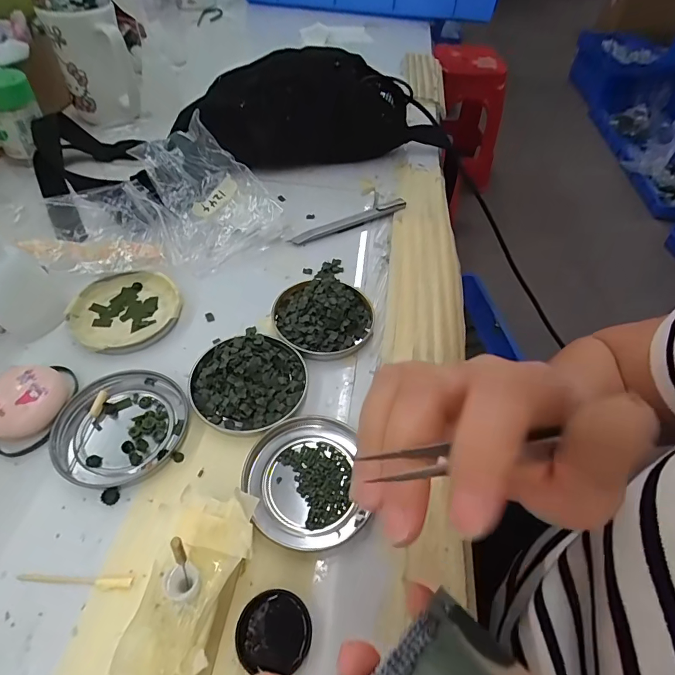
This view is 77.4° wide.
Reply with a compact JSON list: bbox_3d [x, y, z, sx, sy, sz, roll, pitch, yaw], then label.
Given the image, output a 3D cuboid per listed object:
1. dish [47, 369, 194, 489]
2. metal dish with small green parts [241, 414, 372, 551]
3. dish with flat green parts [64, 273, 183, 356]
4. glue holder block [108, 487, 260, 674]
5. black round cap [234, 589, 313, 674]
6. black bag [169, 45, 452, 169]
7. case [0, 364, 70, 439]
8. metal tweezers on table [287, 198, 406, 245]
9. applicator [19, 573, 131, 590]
[{"bbox_3d":[-0.138,0.056,0.270,0.076,0.008,0.078,2,51,-2],"label":"dish"},{"bbox_3d":[-0.021,0.085,0.253,0.067,0.008,0.075,-6,52,-9],"label":"metal dish with small green parts"},{"bbox_3d":[-0.165,-0.020,0.328,0.079,0.009,0.076,2,51,-2],"label":"dish with flat green parts"},{"bbox_3d":[-0.065,0.118,0.204,0.039,0.040,0.083,12,51,6],"label":"glue holder block"},{"bbox_3d":[-0.031,0.145,0.209,0.036,0.004,0.033,2,51,-2],"label":"black round cap"},{"bbox_3d":[-0.024,-0.265,0.476,0.294,0.098,0.079,-2,51,-5],"label":"black bag"},{"bbox_3d":[-0.198,0.041,0.267,0.042,0.023,0.046,2,51,-2],"label":"case"},{"bbox_3d":[0.013,-0.114,0.414,0.127,0.010,0.015,-22,56,-20],"label":"metal tweezers on table"},{"bbox_3d":[-0.136,0.126,0.217,0.058,0.004,0.006,3,51,-2],"label":"applicator"}]

